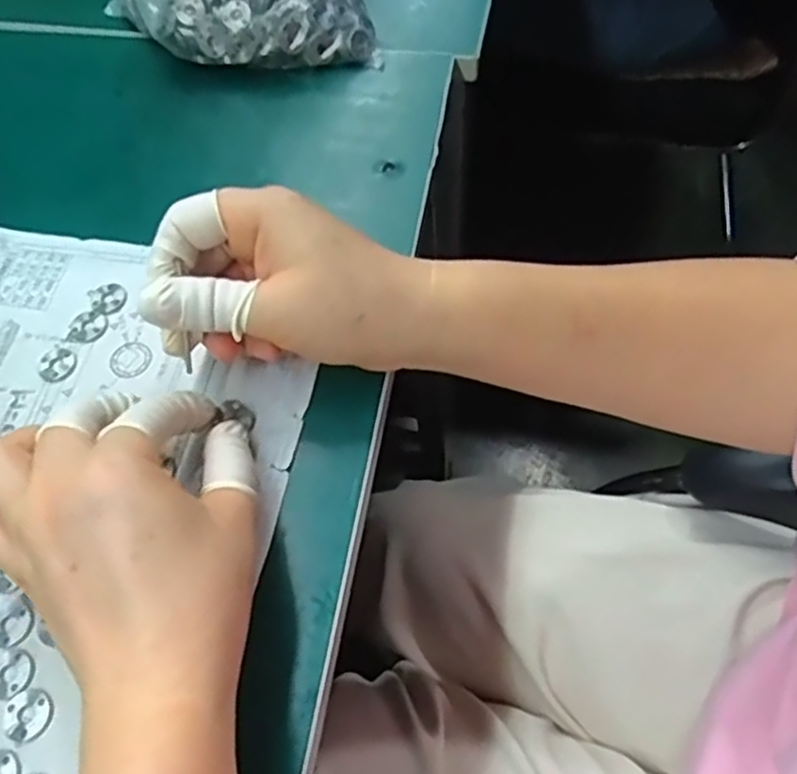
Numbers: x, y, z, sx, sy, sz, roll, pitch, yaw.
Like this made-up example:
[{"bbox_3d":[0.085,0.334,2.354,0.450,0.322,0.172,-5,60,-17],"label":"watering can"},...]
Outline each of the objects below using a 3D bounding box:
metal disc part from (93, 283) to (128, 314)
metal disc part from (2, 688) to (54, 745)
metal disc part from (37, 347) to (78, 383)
[{"bbox_3d":[-0.143,-0.045,0.347,0.016,0.004,0.018,-40,65,-17],"label":"metal disc part"},{"bbox_3d":[-0.135,0.119,0.255,0.018,0.004,0.017,-2,60,3],"label":"metal disc part"},{"bbox_3d":[-0.161,-0.011,0.330,0.019,0.004,0.017,38,69,22],"label":"metal disc part"}]

